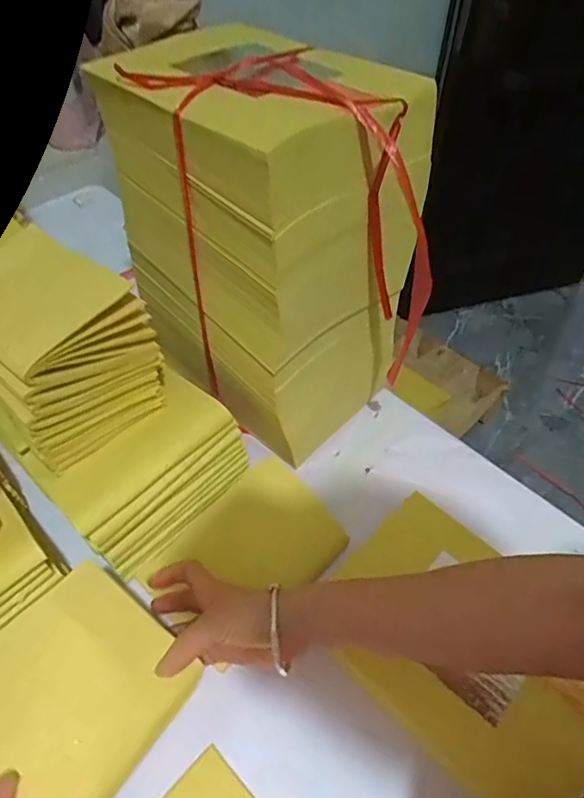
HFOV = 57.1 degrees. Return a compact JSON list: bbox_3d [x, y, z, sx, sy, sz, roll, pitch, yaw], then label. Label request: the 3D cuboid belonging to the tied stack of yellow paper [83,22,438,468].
[{"bbox_3d":[-0.021,-0.133,0.485,0.154,0.300,0.262,-38,60,-26],"label":"tied stack of yellow paper"}]

